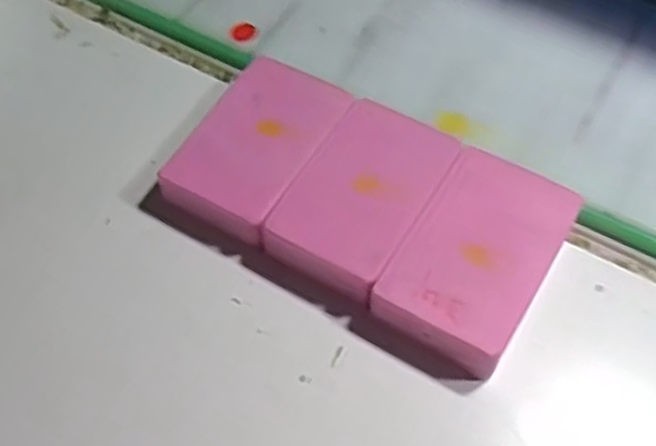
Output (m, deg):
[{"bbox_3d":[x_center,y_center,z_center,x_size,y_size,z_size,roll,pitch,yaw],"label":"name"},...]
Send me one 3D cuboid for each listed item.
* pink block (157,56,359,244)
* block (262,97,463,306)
[{"bbox_3d":[-0.025,-0.028,0.283,0.043,0.012,0.069,25,60,15],"label":"pink block"},{"bbox_3d":[0.012,-0.010,0.271,0.043,0.012,0.071,26,61,16],"label":"block"}]

